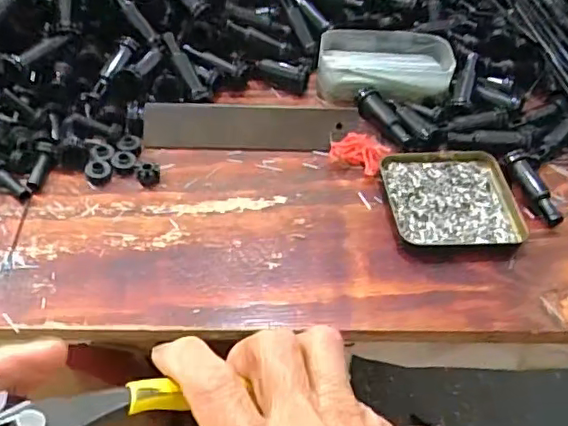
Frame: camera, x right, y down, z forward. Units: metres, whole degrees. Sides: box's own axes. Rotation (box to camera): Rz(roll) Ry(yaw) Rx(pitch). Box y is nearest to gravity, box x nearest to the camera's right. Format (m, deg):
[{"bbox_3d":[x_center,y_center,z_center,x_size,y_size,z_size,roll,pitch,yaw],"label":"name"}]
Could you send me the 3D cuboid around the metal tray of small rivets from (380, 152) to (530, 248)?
[{"bbox_3d":[0.128,-0.013,0.462,0.094,0.009,0.094,-4,49,-8],"label":"metal tray of small rivets"}]

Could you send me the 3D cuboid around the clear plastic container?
[{"bbox_3d":[0.092,-0.133,0.552,0.120,0.036,0.072,5,49,0],"label":"clear plastic container"}]

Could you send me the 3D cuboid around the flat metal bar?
[{"bbox_3d":[-0.027,-0.072,0.498,0.172,0.011,0.037,0,94,-2],"label":"flat metal bar"}]

